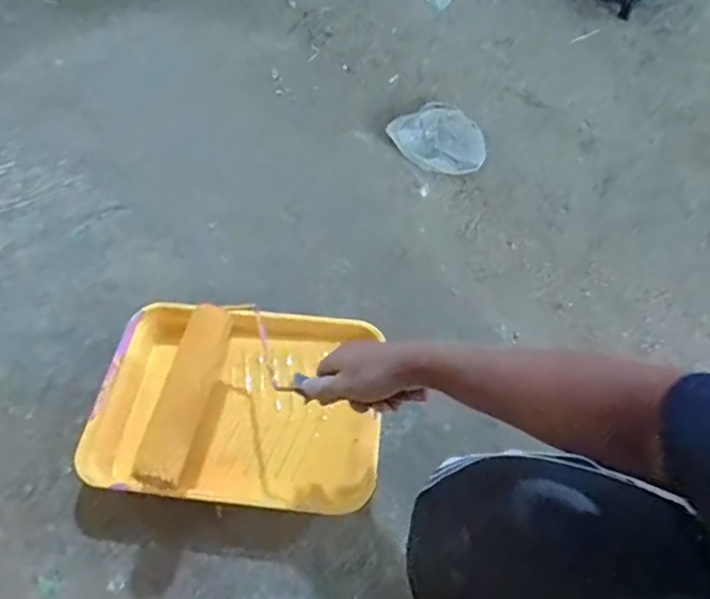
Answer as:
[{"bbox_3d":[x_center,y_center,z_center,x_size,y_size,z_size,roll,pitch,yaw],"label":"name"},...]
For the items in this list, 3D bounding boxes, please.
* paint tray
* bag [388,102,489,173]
[{"bbox_3d":[-0.164,0.148,0.822,0.399,0.093,0.289,3,55,2],"label":"paint tray"},{"bbox_3d":[0.179,-0.339,1.239,0.176,0.020,0.203,-18,54,-13],"label":"bag"}]

